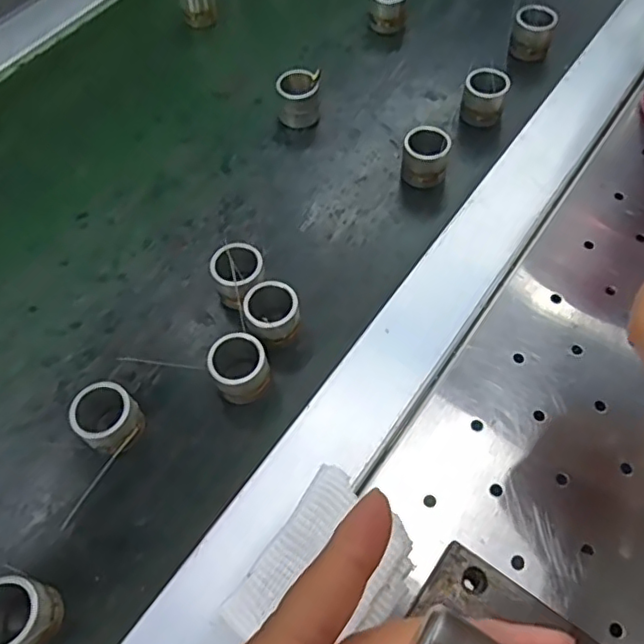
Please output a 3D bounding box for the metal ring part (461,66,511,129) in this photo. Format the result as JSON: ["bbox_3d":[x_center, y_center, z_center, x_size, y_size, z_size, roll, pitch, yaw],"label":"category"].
[{"bbox_3d":[0.094,-0.130,0.341,0.023,0.028,0.018,13,61,9],"label":"metal ring part"}]

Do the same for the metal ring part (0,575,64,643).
[{"bbox_3d":[-0.111,0.109,0.216,0.028,0.022,0.025,-2,60,1],"label":"metal ring part"}]

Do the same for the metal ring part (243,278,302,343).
[{"bbox_3d":[-0.023,-0.002,0.274,0.025,0.027,0.024,-15,61,-7],"label":"metal ring part"}]

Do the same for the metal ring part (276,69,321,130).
[{"bbox_3d":[-0.014,-0.131,0.346,0.024,0.028,0.020,1,60,3],"label":"metal ring part"}]

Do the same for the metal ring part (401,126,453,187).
[{"bbox_3d":[0.056,-0.089,0.320,0.023,0.026,0.022,15,62,10],"label":"metal ring part"}]

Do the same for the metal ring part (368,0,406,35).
[{"bbox_3d":[0.044,-0.209,0.390,0.025,0.028,0.020,9,61,7],"label":"metal ring part"}]

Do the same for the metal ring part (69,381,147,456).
[{"bbox_3d":[-0.094,0.040,0.253,0.028,0.024,0.024,33,66,19],"label":"metal ring part"}]

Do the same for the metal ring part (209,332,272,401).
[{"bbox_3d":[-0.036,0.022,0.260,0.024,0.024,0.025,-15,61,-7],"label":"metal ring part"}]

